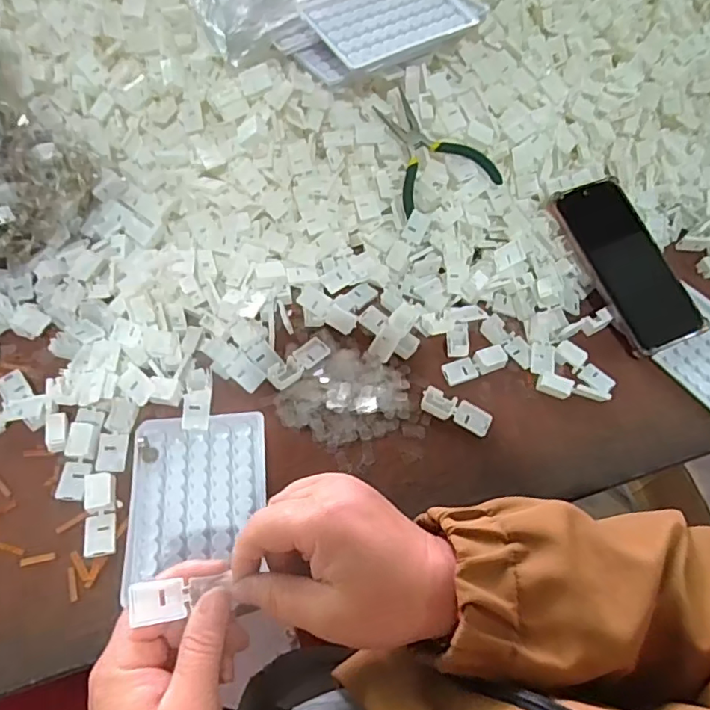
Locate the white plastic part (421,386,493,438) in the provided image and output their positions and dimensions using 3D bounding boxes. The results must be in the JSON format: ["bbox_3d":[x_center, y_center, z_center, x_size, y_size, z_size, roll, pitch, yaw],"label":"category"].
[{"bbox_3d":[0.080,0.044,0.435,0.056,0.009,0.021,24,59,11],"label":"white plastic part"}]

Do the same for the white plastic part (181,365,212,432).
[{"bbox_3d":[-0.121,0.031,0.422,0.019,0.013,0.053,-2,58,-5],"label":"white plastic part"}]

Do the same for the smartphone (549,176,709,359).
[{"bbox_3d":[0.249,-0.084,0.495,0.087,0.016,0.164,-18,75,-19],"label":"smartphone"}]

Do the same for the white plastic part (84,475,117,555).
[{"bbox_3d":[-0.175,0.108,0.376,0.021,0.008,0.055,-9,59,-10],"label":"white plastic part"}]

